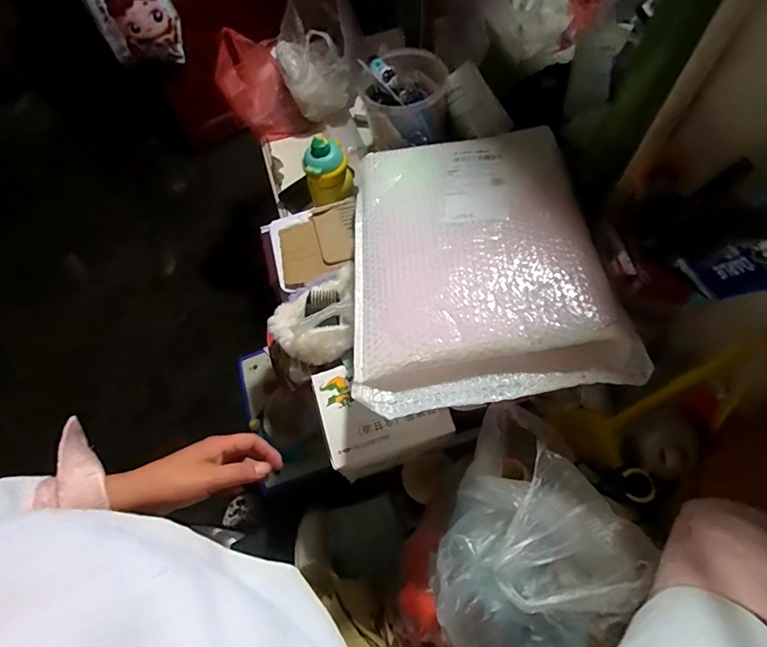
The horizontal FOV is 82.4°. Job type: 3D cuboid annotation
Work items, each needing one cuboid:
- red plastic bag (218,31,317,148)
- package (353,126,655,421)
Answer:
[{"bbox_3d":[-0.269,-0.508,0.945,0.140,0.186,0.163,-28,65,-10],"label":"red plastic bag"},{"bbox_3d":[0.093,-0.088,0.497,0.266,0.046,0.362,-11,62,13],"label":"package"}]

